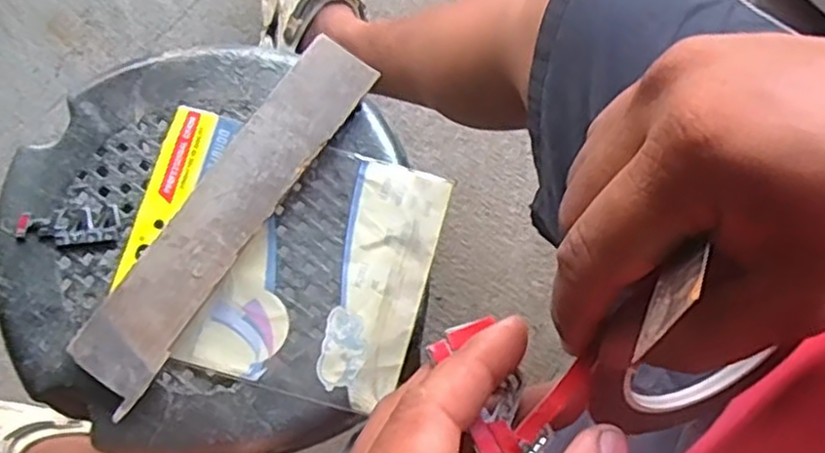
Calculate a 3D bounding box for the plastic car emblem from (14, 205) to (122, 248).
[{"bbox_3d":[-0.252,0.001,0.523,0.074,0.005,0.029,-5,79,-1],"label":"plastic car emblem"}]

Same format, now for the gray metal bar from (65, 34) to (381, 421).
[{"bbox_3d":[-0.132,-0.013,0.512,0.057,0.006,0.289,35,80,3],"label":"gray metal bar"}]

